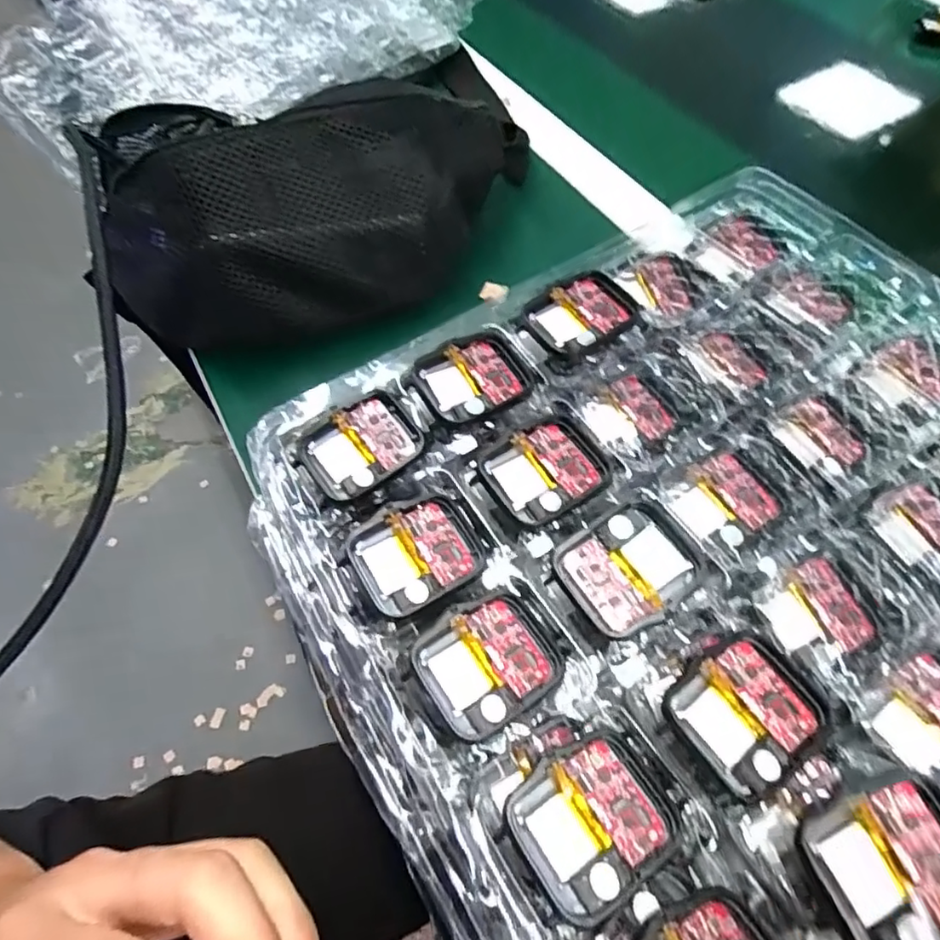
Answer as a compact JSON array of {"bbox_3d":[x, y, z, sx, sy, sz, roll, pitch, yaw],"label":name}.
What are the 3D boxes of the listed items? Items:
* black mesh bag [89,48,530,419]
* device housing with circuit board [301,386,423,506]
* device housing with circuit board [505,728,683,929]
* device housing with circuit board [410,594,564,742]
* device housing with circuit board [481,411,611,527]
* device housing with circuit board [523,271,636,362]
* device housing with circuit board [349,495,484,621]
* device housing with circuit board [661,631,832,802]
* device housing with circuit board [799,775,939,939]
[{"bbox_3d":[-0.081,-0.167,0.378,0.291,0.106,0.139,-35,64,-16],"label":"black mesh bag"},{"bbox_3d":[-0.041,-0.009,0.231,0.042,0.012,0.036,-30,63,-13],"label":"device housing with circuit board"},{"bbox_3d":[0.035,0.099,0.170,0.042,0.006,0.037,-30,63,-14],"label":"device housing with circuit board"},{"bbox_3d":[0.005,0.062,0.193,0.041,0.006,0.037,-32,63,-15],"label":"device housing with circuit board"},{"bbox_3d":[0.029,0.000,0.224,0.043,0.008,0.035,-27,62,-12],"label":"device housing with circuit board"},{"bbox_3d":[0.048,-0.066,0.259,0.043,0.013,0.034,-25,62,-11],"label":"device housing with circuit board"},{"bbox_3d":[-0.018,0.028,0.211,0.043,0.006,0.036,-26,62,-12],"label":"device housing with circuit board"},{"bbox_3d":[0.083,0.073,0.180,0.042,0.011,0.035,-31,63,-14],"label":"device housing with circuit board"},{"bbox_3d":[0.111,0.102,0.155,0.041,0.007,0.035,-16,55,-12],"label":"device housing with circuit board"}]

